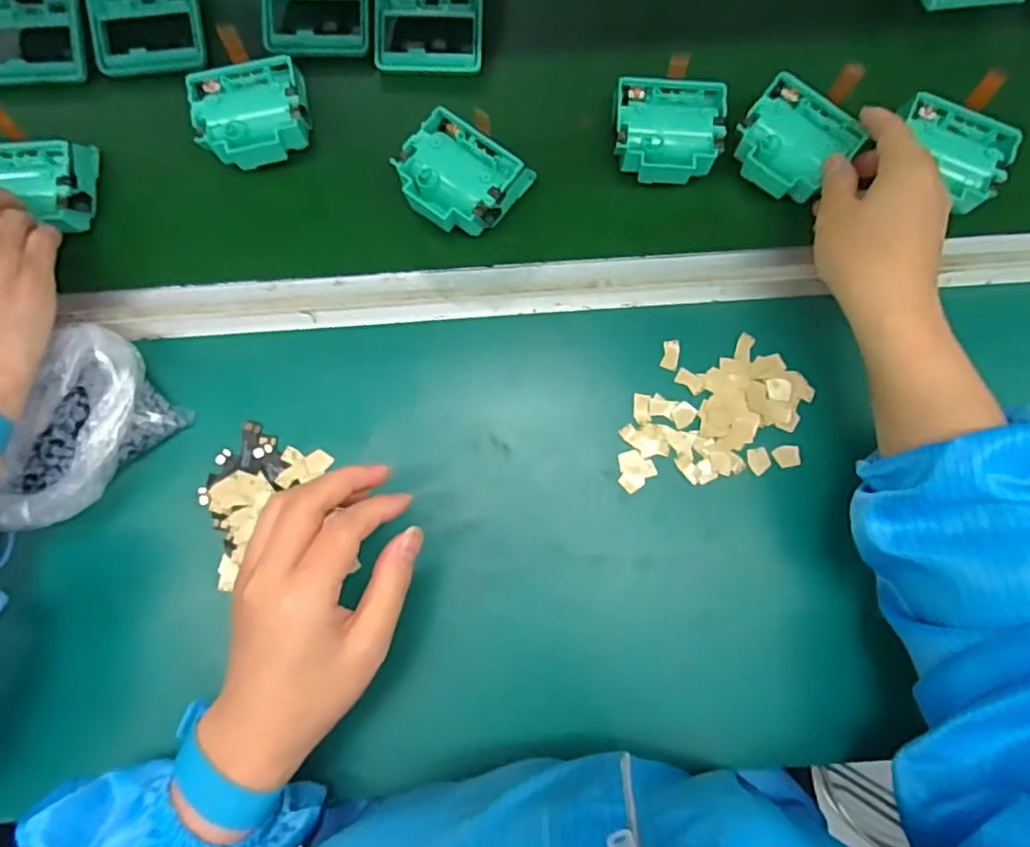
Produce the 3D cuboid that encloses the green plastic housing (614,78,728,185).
[{"bbox_3d":[0.103,-0.200,0.456,0.076,0.043,0.068,3,84,-5],"label":"green plastic housing"}]

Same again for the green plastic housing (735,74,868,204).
[{"bbox_3d":[0.189,-0.193,0.444,0.069,0.028,0.063,42,82,-1],"label":"green plastic housing"}]

